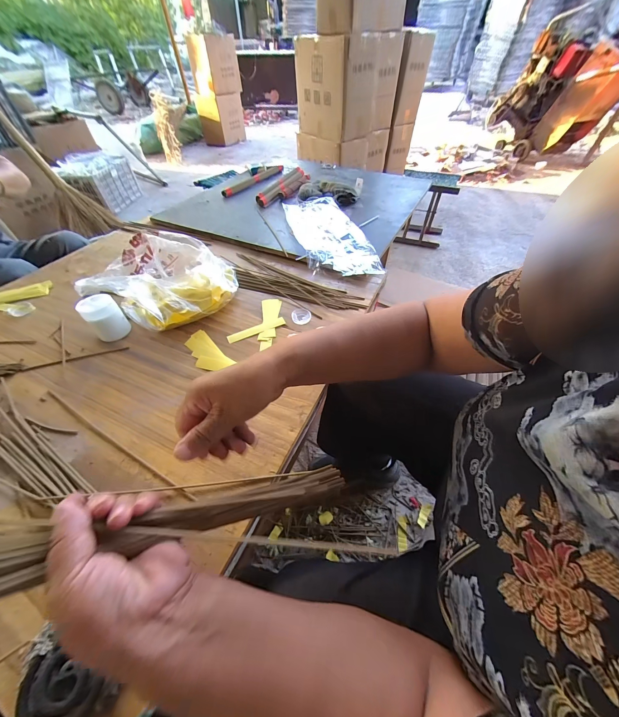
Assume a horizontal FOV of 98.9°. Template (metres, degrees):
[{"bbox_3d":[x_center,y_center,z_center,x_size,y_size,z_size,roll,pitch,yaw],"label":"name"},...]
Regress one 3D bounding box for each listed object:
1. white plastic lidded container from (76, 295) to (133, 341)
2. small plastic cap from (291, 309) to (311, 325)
[{"bbox_3d":[-0.374,-0.076,0.484,0.065,0.067,0.056,33,58,25],"label":"white plastic lidded container"},{"bbox_3d":[-0.016,-0.084,0.520,0.037,0.008,0.040,3,50,4],"label":"small plastic cap"}]

